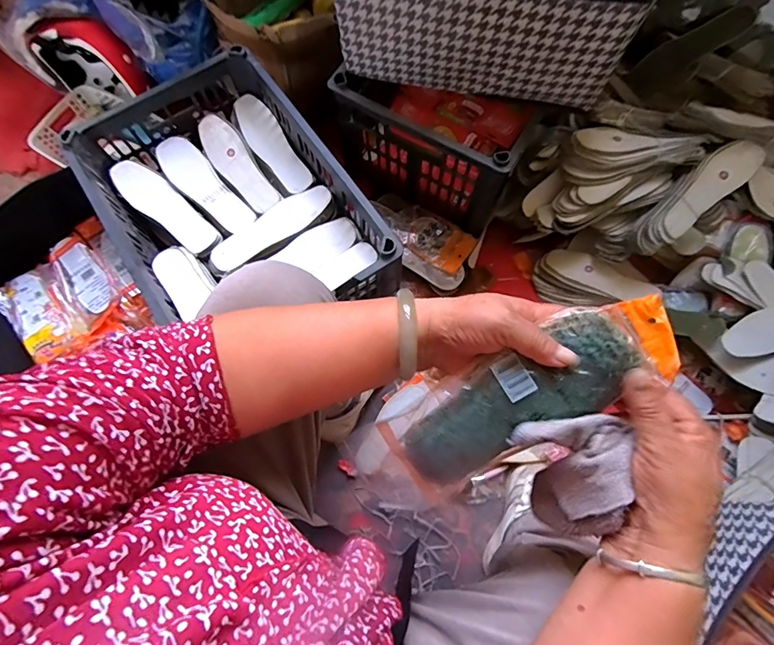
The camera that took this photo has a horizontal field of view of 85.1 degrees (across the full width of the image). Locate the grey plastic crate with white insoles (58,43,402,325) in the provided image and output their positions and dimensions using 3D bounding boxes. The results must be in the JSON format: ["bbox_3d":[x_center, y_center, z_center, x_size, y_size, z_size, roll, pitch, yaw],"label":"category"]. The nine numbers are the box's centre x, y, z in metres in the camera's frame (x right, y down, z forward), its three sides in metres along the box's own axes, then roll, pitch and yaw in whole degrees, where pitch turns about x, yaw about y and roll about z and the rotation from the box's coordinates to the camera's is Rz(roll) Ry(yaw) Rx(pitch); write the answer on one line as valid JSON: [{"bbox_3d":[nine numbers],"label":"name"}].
[{"bbox_3d":[-0.261,-0.198,0.693,0.341,0.155,0.462,-33,79,-9],"label":"grey plastic crate with white insoles"}]

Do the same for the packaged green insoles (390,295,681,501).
[{"bbox_3d":[0.108,0.055,0.318,0.213,0.017,0.069,-34,79,12],"label":"packaged green insoles"}]

